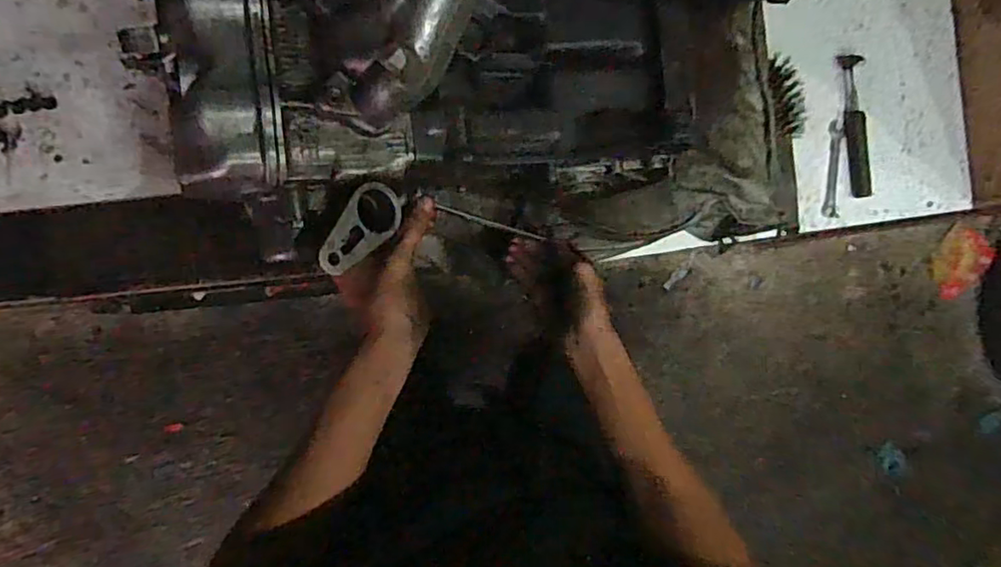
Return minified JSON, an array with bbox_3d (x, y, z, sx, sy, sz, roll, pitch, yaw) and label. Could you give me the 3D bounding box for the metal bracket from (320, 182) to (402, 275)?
[{"bbox_3d":[-0.098,-0.040,0.416,0.079,0.006,0.038,-47,119,-33],"label":"metal bracket"}]

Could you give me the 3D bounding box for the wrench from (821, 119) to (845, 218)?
[{"bbox_3d":[0.419,-0.145,0.754,0.020,0.008,0.120,3,88,-8],"label":"wrench"}]

